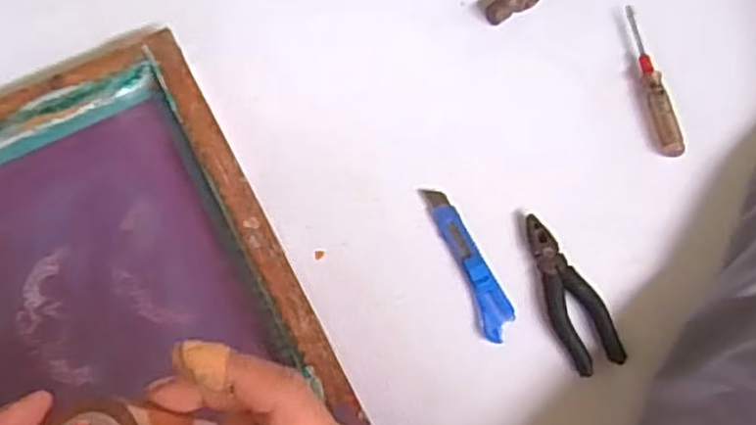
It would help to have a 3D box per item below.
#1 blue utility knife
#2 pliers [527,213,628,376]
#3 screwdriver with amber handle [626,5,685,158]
[{"bbox_3d":[0.085,0.043,0.666,0.031,0.013,0.155,-20,72,-6],"label":"blue utility knife"},{"bbox_3d":[0.170,0.072,0.650,0.048,0.023,0.146,-21,73,-6],"label":"pliers"},{"bbox_3d":[0.277,-0.134,0.727,0.019,0.031,0.171,-6,72,-1],"label":"screwdriver with amber handle"}]

